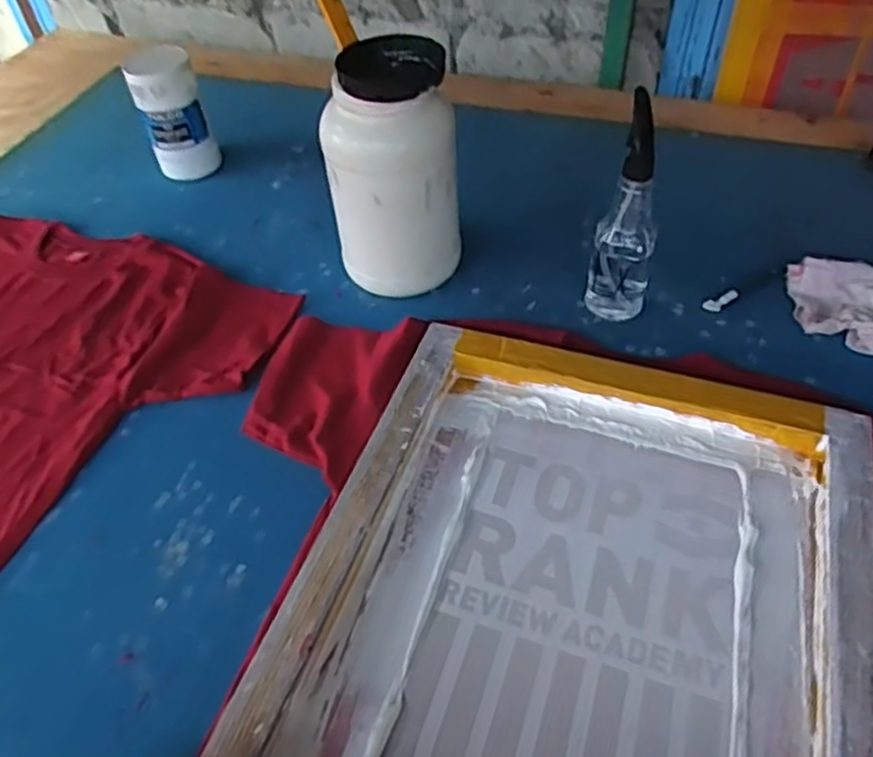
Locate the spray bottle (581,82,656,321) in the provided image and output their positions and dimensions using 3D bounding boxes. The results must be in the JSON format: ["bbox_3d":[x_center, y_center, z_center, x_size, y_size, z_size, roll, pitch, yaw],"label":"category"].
[{"bbox_3d":[0.215,-0.183,0.786,0.070,0.234,0.069,10,50,13],"label":"spray bottle"}]

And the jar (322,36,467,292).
[{"bbox_3d":[-0.048,-0.232,0.826,0.150,0.272,0.115,-5,48,0],"label":"jar"}]

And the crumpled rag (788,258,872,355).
[{"bbox_3d":[0.476,-0.083,0.814,0.126,0.032,0.128,14,51,16],"label":"crumpled rag"}]

